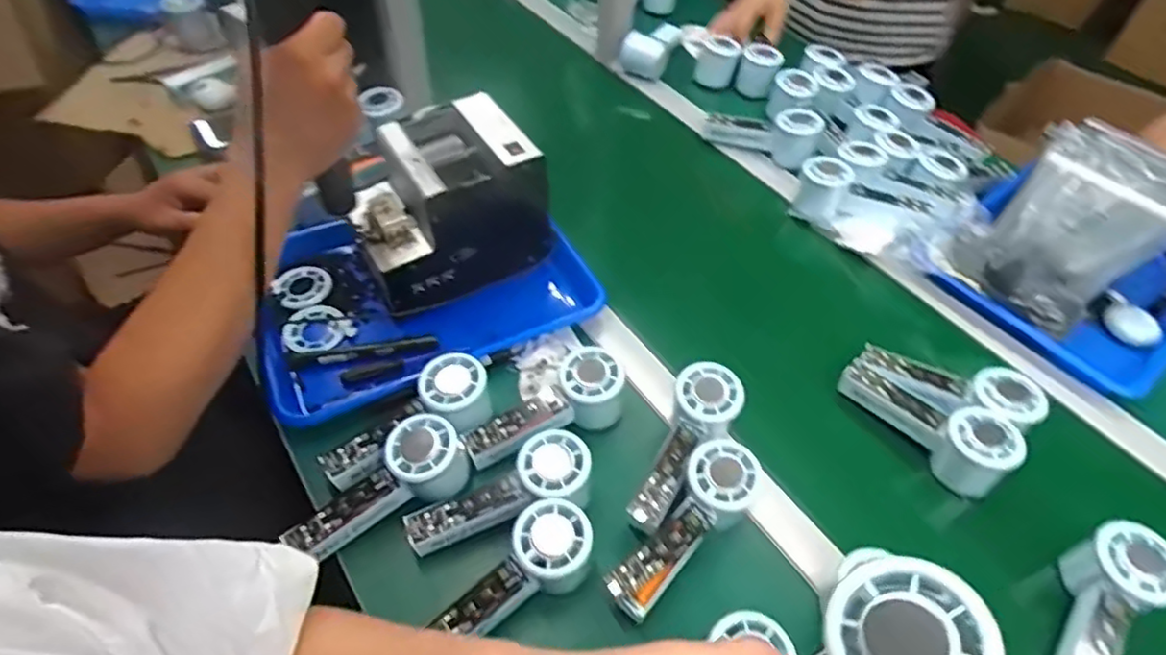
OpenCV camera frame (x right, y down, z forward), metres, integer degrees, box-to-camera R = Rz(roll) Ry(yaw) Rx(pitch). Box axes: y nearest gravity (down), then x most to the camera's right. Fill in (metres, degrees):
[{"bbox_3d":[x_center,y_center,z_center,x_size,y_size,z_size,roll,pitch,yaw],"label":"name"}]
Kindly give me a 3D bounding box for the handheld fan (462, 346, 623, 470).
[{"bbox_3d":[-0.036,0.069,0.563,0.141,0.058,0.047,-17,52,-17],"label":"handheld fan"}]

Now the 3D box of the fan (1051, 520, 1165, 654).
[{"bbox_3d":[0.380,0.213,0.475,0.151,0.055,0.055,-36,59,-29],"label":"fan"}]

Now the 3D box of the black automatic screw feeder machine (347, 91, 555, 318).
[{"bbox_3d":[-0.139,-0.128,0.655,0.183,0.139,0.134,-22,53,-20],"label":"black automatic screw feeder machine"}]

